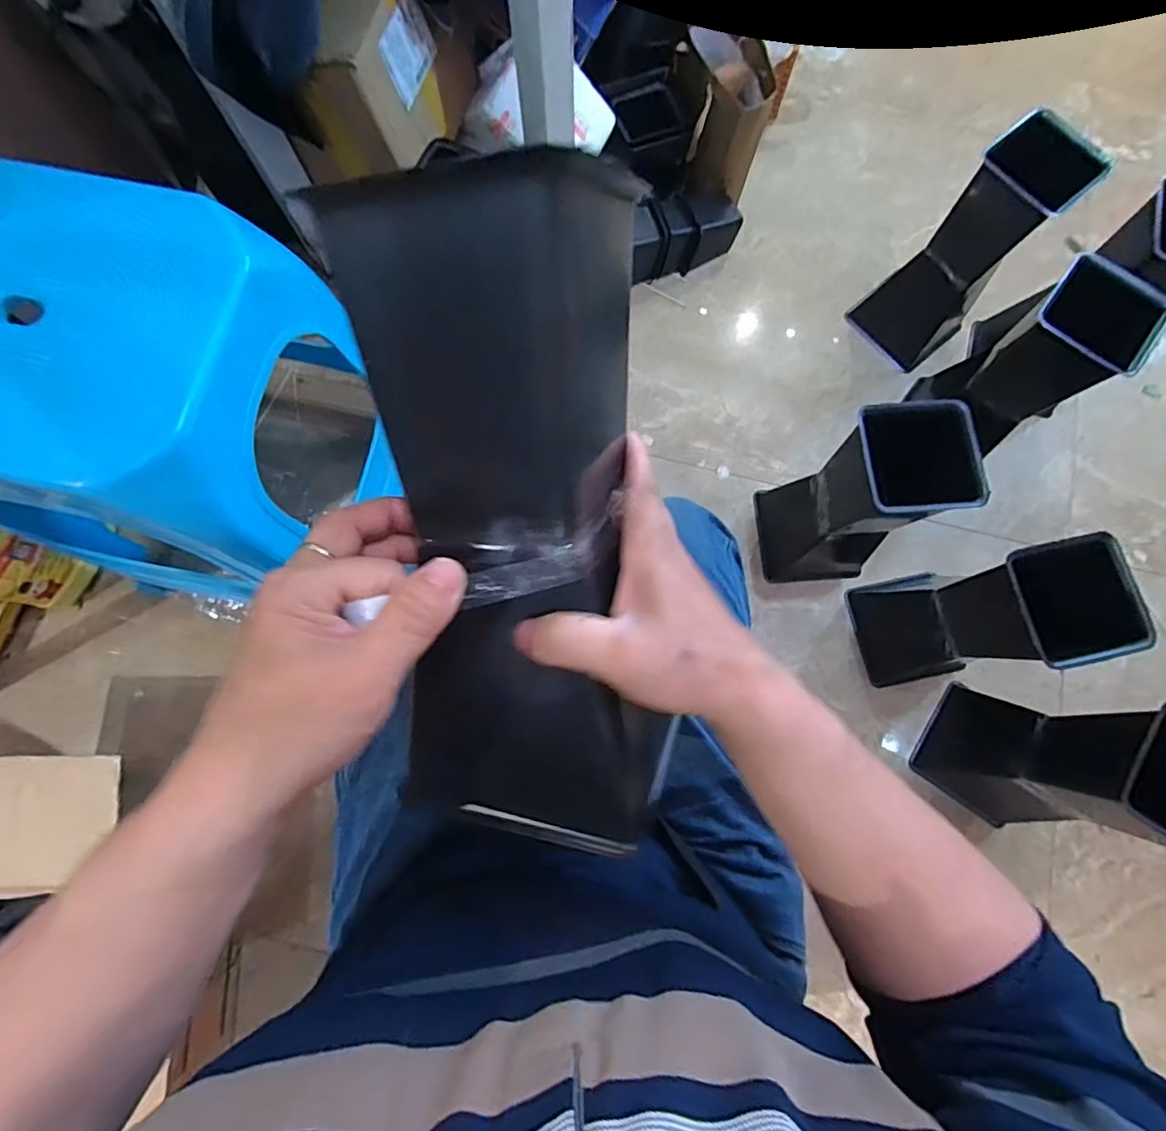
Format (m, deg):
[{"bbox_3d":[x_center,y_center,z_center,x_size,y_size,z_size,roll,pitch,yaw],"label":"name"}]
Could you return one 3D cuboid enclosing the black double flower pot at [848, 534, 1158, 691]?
[{"bbox_3d":[0.476,0.067,0.684,0.135,0.297,0.144,-13,79,-4],"label":"black double flower pot"}]

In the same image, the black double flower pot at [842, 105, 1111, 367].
[{"bbox_3d":[0.542,-0.441,0.797,0.130,0.295,0.141,-40,82,-9],"label":"black double flower pot"}]

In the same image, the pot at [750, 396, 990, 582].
[{"bbox_3d":[0.342,-0.079,0.713,0.128,0.295,0.128,-2,78,-2],"label":"pot"}]

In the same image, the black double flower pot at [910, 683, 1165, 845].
[{"bbox_3d":[0.559,0.236,0.649,0.133,0.298,0.135,34,79,6],"label":"black double flower pot"}]

